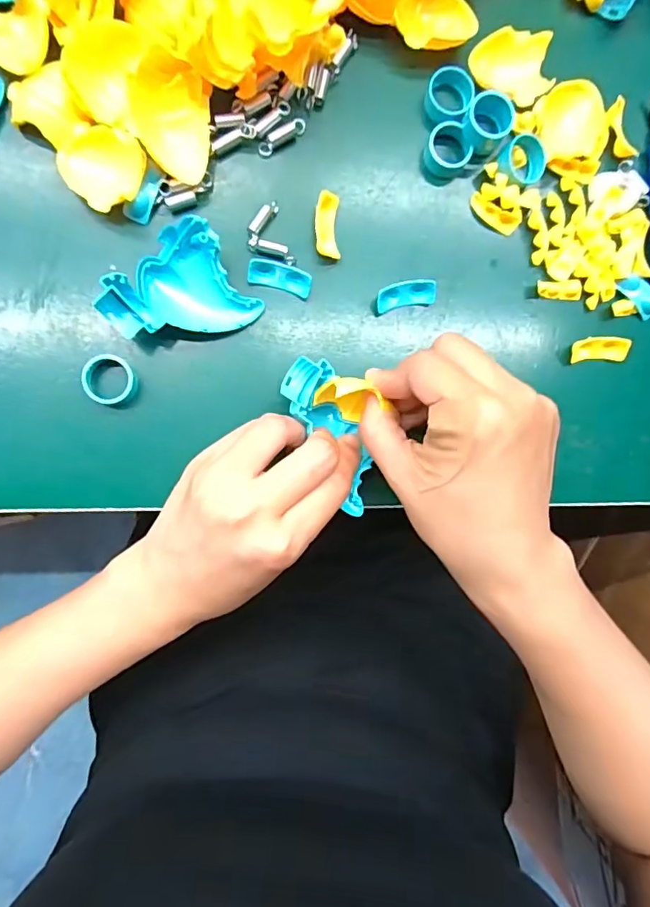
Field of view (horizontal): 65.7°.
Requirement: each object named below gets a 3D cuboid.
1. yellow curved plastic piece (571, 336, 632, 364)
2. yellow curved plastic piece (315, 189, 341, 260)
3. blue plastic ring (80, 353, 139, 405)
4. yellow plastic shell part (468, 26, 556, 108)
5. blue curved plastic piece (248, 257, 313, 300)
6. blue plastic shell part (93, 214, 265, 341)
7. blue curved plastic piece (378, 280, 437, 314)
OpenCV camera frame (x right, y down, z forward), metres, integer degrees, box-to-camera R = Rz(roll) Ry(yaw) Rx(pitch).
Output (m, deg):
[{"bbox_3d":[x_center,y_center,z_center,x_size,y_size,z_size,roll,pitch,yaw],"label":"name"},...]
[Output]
[{"bbox_3d":[0.160,-0.060,0.293,0.033,0.011,0.014,-2,89,-8],"label":"yellow curved plastic piece"},{"bbox_3d":[0.001,-0.125,0.275,0.014,0.010,0.033,-2,89,-8],"label":"yellow curved plastic piece"},{"bbox_3d":[-0.112,-0.038,0.263,0.025,0.012,0.025,0,89,-8],"label":"blue plastic ring"},{"bbox_3d":[0.103,-0.213,0.280,0.044,0.011,0.038,-9,90,-8],"label":"yellow plastic shell part"},{"bbox_3d":[-0.024,-0.095,0.273,0.034,0.004,0.014,12,109,-12],"label":"blue curved plastic piece"},{"bbox_3d":[-0.075,-0.079,0.257,0.067,0.031,0.054,-37,94,-7],"label":"blue plastic shell part"},{"bbox_3d":[0.045,-0.088,0.281,0.032,0.011,0.012,-12,90,-8],"label":"blue curved plastic piece"}]

